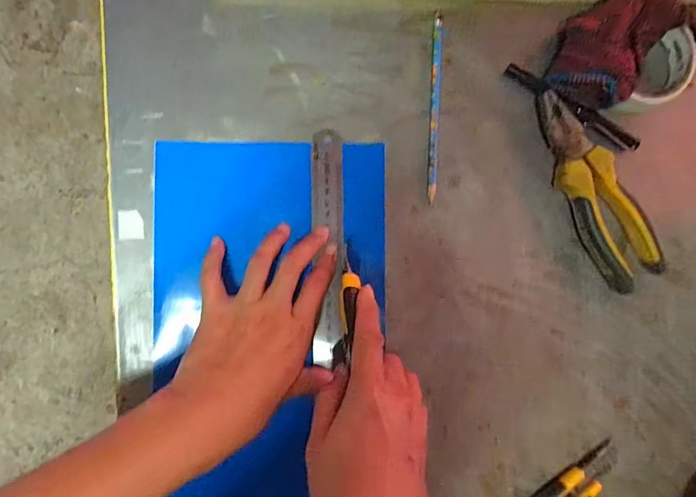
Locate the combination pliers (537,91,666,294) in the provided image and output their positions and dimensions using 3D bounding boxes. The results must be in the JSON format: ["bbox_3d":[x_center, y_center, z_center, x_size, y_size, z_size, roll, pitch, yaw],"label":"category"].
[{"bbox_3d":[0.219,-0.051,0.385,0.056,0.017,0.187,-32,92,11],"label":"combination pliers"}]

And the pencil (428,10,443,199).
[{"bbox_3d":[0.079,-0.127,0.385,0.009,0.006,0.167,2,89,-5],"label":"pencil"}]

